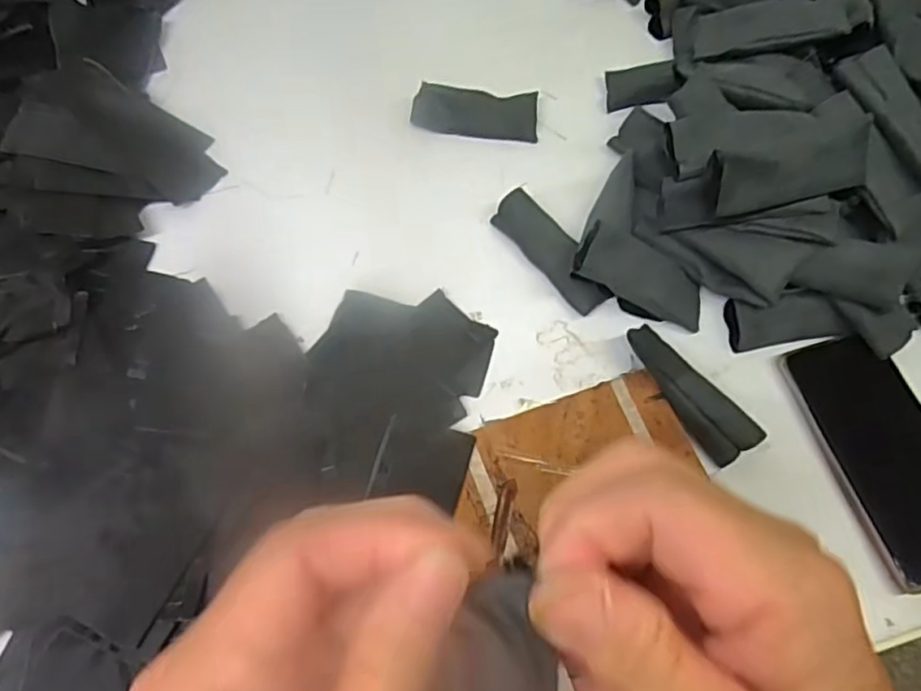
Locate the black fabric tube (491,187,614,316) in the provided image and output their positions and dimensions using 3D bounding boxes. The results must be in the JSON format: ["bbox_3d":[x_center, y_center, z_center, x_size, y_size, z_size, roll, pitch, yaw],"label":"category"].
[{"bbox_3d":[0.066,-0.067,0.476,0.028,0.024,0.104,-34,69,-15],"label":"black fabric tube"}]

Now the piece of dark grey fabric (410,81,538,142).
[{"bbox_3d":[0.012,-0.192,0.533,0.102,0.022,0.035,4,64,2],"label":"piece of dark grey fabric"}]

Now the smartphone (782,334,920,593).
[{"bbox_3d":[0.277,0.069,0.420,0.075,0.012,0.157,-15,65,-7],"label":"smartphone"}]

